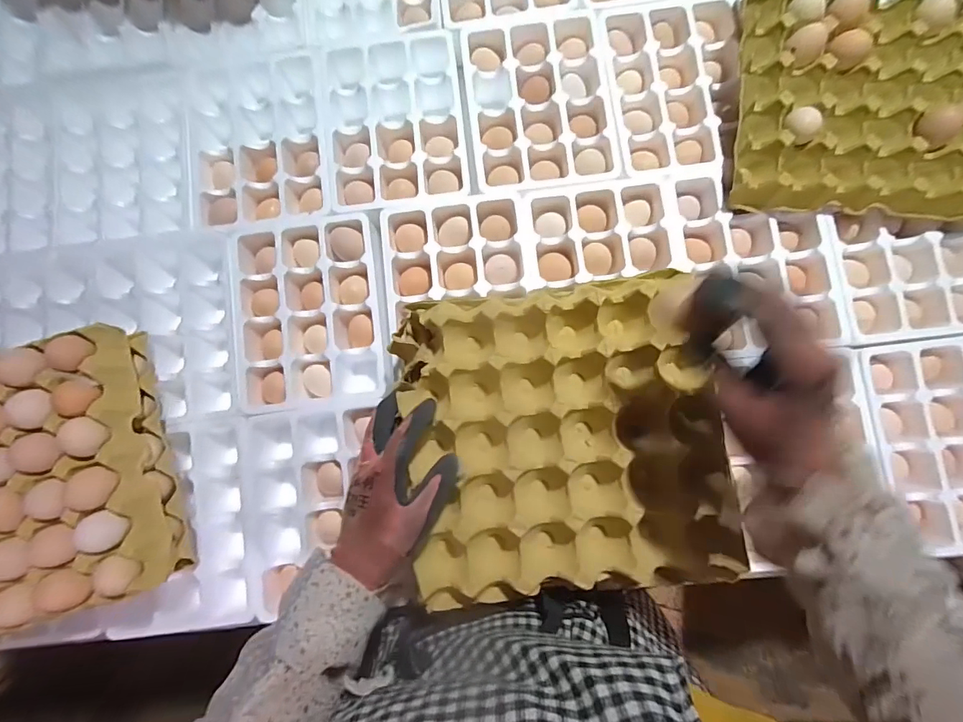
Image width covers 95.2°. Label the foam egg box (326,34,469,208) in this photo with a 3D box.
[{"bbox_3d":[-0.120,-0.322,0.610,0.190,0.053,0.256,-6,82,0],"label":"foam egg box"}]

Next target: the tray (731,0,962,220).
[{"bbox_3d":[0.476,-0.319,0.545,0.319,0.053,0.285,5,82,2],"label":"tray"}]

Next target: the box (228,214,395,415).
[{"bbox_3d":[-0.220,-0.061,0.578,0.189,0.054,0.242,-8,83,2],"label":"box"}]

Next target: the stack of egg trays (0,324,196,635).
[{"bbox_3d":[-0.484,0.135,0.486,0.254,0.096,0.279,-17,82,1],"label":"stack of egg trays"}]

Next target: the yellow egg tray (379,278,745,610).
[{"bbox_3d":[0.073,0.068,0.415,0.289,0.061,0.285,-7,82,0],"label":"yellow egg tray"}]

